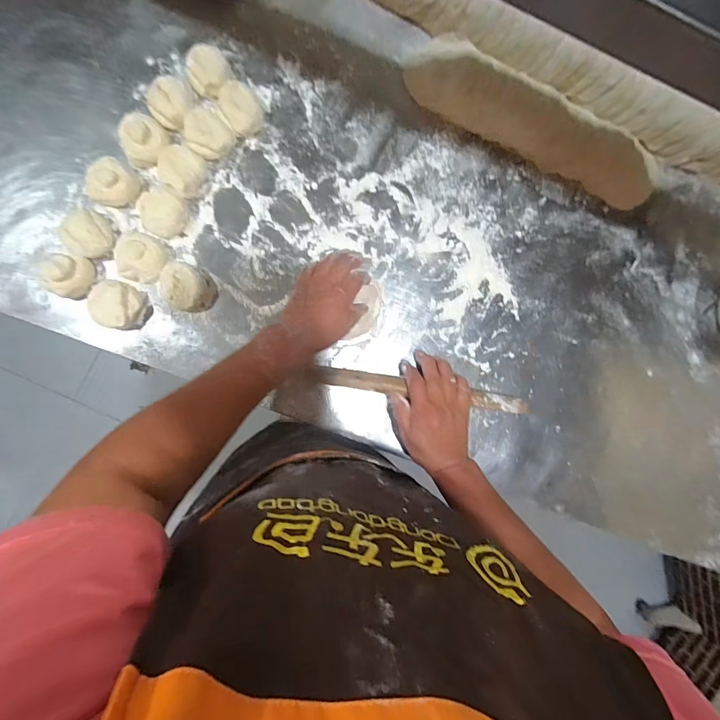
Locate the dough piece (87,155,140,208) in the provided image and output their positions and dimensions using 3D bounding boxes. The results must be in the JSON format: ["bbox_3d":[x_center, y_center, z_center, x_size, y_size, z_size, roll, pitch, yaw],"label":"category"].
[{"bbox_3d":[-0.301,-0.214,0.451,0.044,0.029,0.054,35,86,-5],"label":"dough piece"}]

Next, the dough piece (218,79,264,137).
[{"bbox_3d":[-0.151,-0.321,0.476,0.048,0.031,0.055,-30,93,-6],"label":"dough piece"}]

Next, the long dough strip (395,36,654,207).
[{"bbox_3d":[0.255,-0.333,0.527,0.404,0.056,0.083,25,90,-8],"label":"long dough strip"}]

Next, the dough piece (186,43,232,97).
[{"bbox_3d":[-0.190,-0.364,0.471,0.053,0.030,0.053,0,90,-7],"label":"dough piece"}]

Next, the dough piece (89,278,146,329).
[{"bbox_3d":[-0.306,-0.069,0.470,0.057,0.042,0.058,12,92,-8],"label":"dough piece"}]

